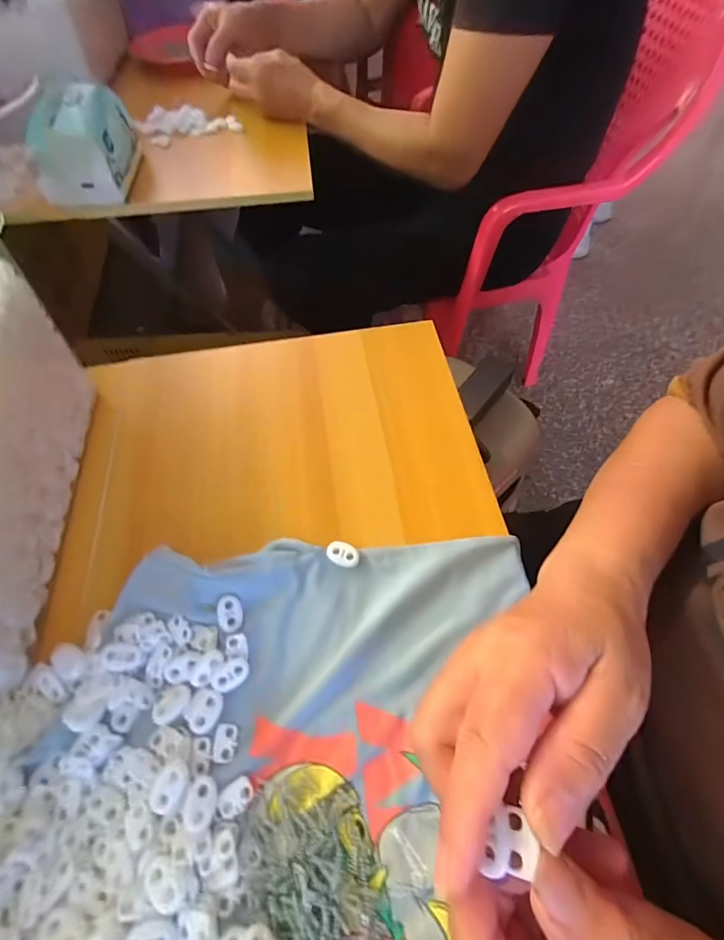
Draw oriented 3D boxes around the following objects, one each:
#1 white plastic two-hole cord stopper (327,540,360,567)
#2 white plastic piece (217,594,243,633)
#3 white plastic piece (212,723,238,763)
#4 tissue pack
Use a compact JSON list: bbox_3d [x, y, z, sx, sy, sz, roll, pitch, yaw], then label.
[{"bbox_3d":[-0.013,0.058,0.269,0.022,0.004,0.016,13,58,5],"label":"white plastic two-hole cord stopper"},{"bbox_3d":[-0.085,0.091,0.249,0.015,0.004,0.022,-19,61,-14],"label":"white plastic piece"},{"bbox_3d":[-0.078,0.154,0.221,0.013,0.004,0.018,4,58,0],"label":"white plastic piece"},{"bbox_3d":[-0.358,-0.422,0.501,0.109,0.094,0.149,-9,59,-6],"label":"tissue pack"}]

